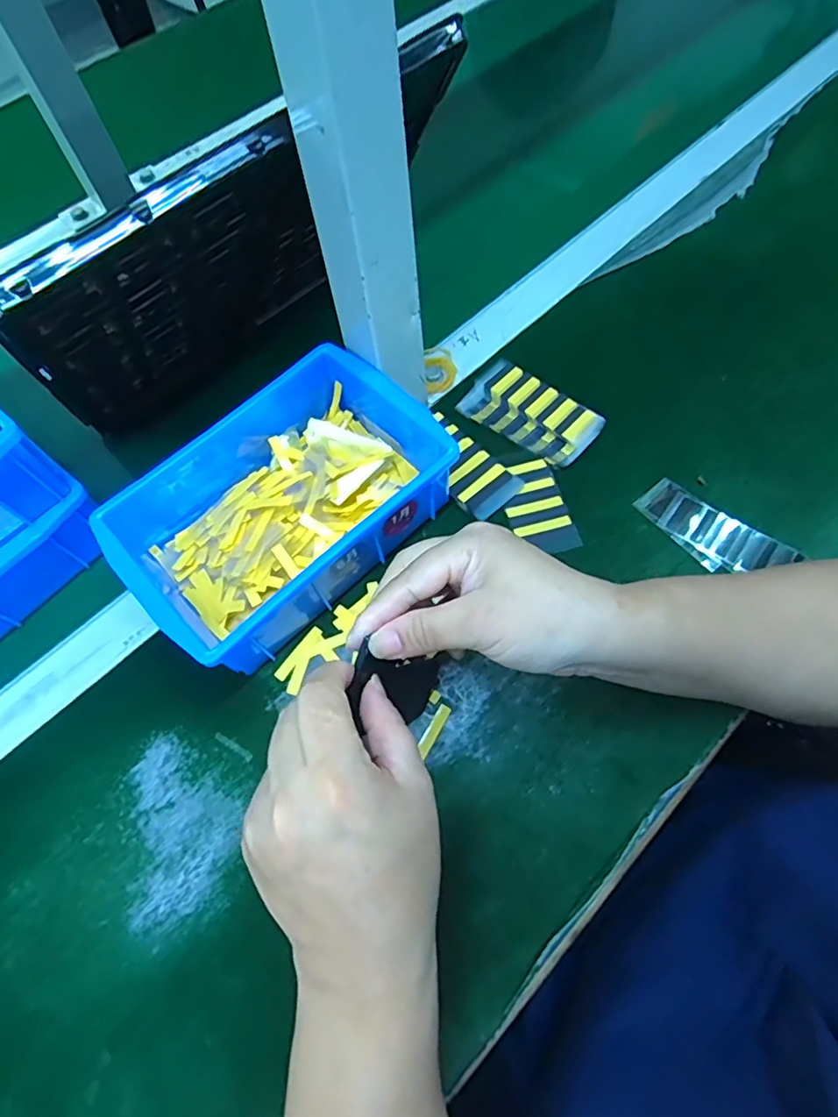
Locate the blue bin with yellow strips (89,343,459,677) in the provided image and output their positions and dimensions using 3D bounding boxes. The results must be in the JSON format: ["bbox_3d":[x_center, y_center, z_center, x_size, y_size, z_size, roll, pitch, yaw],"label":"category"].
[{"bbox_3d":[-0.091,-0.037,0.374,0.204,0.068,0.154,-37,65,-13],"label":"blue bin with yellow strips"}]

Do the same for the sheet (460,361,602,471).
[{"bbox_3d":[0.084,-0.109,0.420,0.097,0.018,0.051,38,71,20],"label":"sheet"}]

